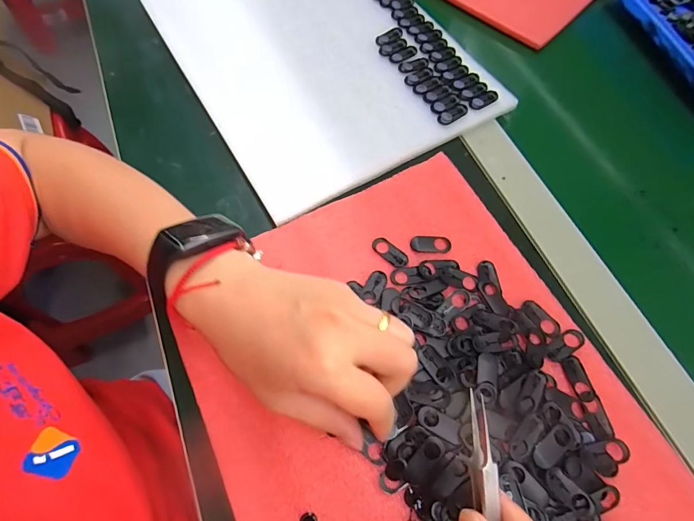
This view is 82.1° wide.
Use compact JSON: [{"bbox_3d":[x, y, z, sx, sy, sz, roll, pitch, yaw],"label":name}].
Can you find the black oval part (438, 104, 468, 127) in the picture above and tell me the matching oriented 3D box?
[{"bbox_3d":[0.098,-0.135,0.366,0.032,0.004,0.013,-36,70,-16],"label":"black oval part"}]

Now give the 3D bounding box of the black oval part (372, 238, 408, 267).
[{"bbox_3d":[0.034,-0.007,0.314,0.032,0.004,0.013,36,70,16],"label":"black oval part"}]

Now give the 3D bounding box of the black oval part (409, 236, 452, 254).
[{"bbox_3d":[0.067,-0.013,0.316,0.032,0.004,0.015,2,64,1],"label":"black oval part"}]

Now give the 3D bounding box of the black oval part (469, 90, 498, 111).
[{"bbox_3d":[0.129,-0.152,0.375,0.032,0.004,0.014,-34,69,-15],"label":"black oval part"}]

